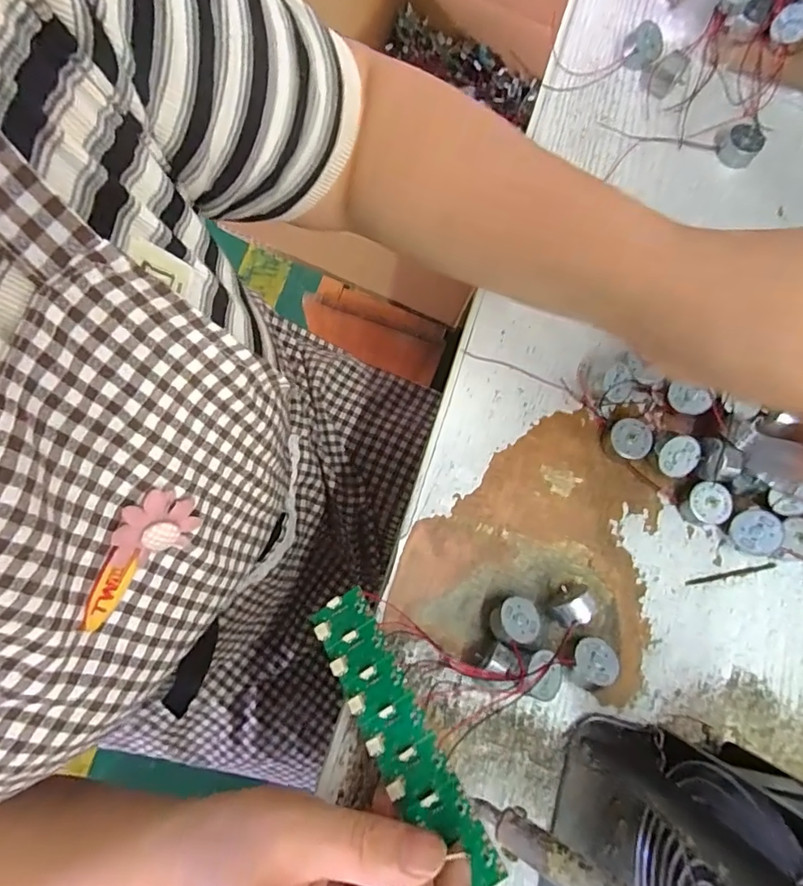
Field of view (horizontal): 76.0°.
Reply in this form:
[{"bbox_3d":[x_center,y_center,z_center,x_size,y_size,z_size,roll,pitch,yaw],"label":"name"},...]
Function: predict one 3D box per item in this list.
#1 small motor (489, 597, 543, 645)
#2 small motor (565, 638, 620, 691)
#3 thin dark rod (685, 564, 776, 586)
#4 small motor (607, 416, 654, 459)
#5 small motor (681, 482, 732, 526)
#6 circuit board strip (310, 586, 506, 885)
[{"bbox_3d":[0.060,0.094,0.273,0.025,0.017,0.022,4,78,0],"label":"small motor"},{"bbox_3d":[0.098,0.115,0.268,0.021,0.019,0.026,35,80,6],"label":"small motor"},{"bbox_3d":[0.184,0.074,0.286,0.052,0.004,0.004,-11,78,-3],"label":"thin dark rod"},{"bbox_3d":[0.130,-0.002,0.295,0.022,0.015,0.023,0,78,-1],"label":"small motor"},{"bbox_3d":[0.172,0.034,0.289,0.024,0.014,0.022,0,78,-1],"label":"small motor"},{"bbox_3d":[-0.002,0.134,0.239,0.032,0.005,0.134,-33,62,-7],"label":"circuit board strip"}]

